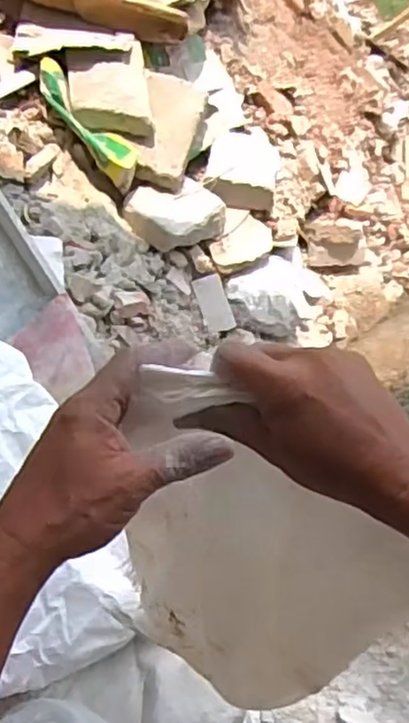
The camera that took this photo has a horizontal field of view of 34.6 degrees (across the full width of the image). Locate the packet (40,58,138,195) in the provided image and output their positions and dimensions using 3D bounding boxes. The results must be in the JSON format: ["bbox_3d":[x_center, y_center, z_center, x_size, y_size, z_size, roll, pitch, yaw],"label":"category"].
[{"bbox_3d":[-0.307,-0.611,1.703,0.376,0.104,0.070,51,55,-4],"label":"packet"}]

